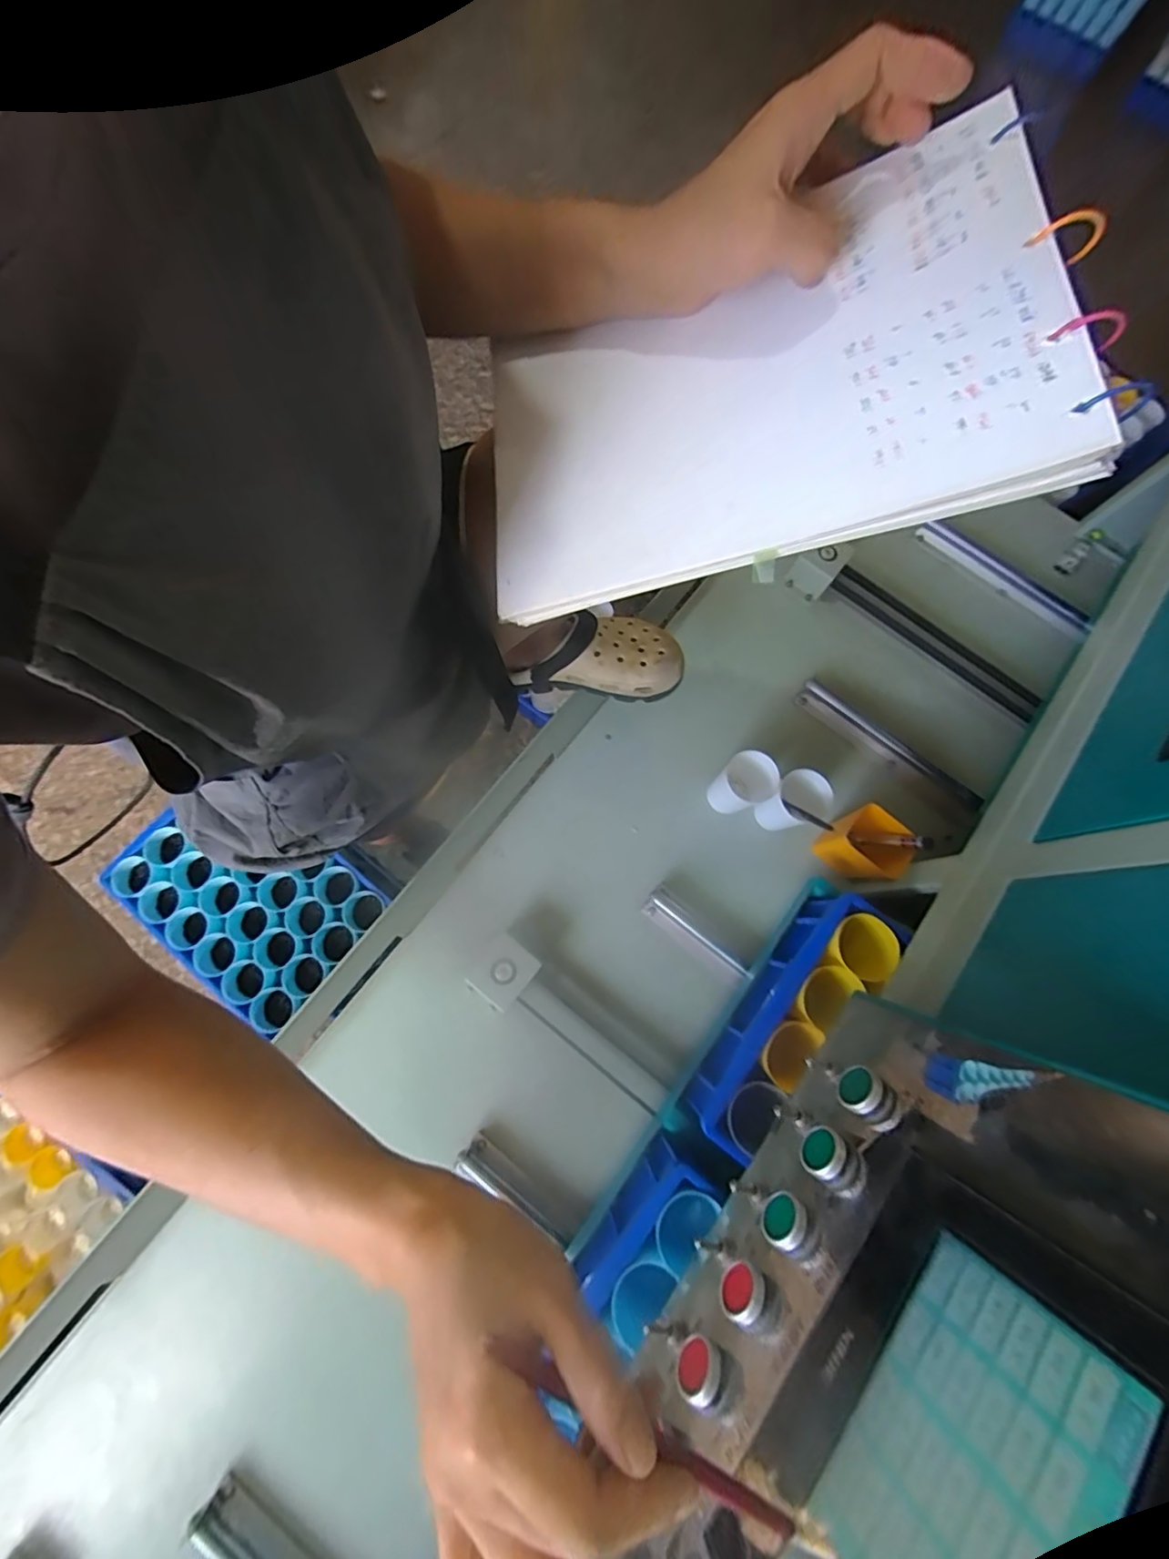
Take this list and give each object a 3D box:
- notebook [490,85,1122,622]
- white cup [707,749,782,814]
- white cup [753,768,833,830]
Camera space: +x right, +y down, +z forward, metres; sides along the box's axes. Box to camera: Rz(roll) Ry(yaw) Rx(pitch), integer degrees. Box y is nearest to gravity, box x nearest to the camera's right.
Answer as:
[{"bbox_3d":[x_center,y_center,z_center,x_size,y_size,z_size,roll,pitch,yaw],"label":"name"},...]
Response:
[{"bbox_3d":[0.079,-0.209,0.300,0.283,0.016,0.190,-9,81,19],"label":"notebook"},{"bbox_3d":[0.197,0.010,0.699,0.058,0.106,0.062,1,75,-4],"label":"white cup"},{"bbox_3d":[0.262,0.029,0.697,0.059,0.094,0.061,1,75,-4],"label":"white cup"}]

